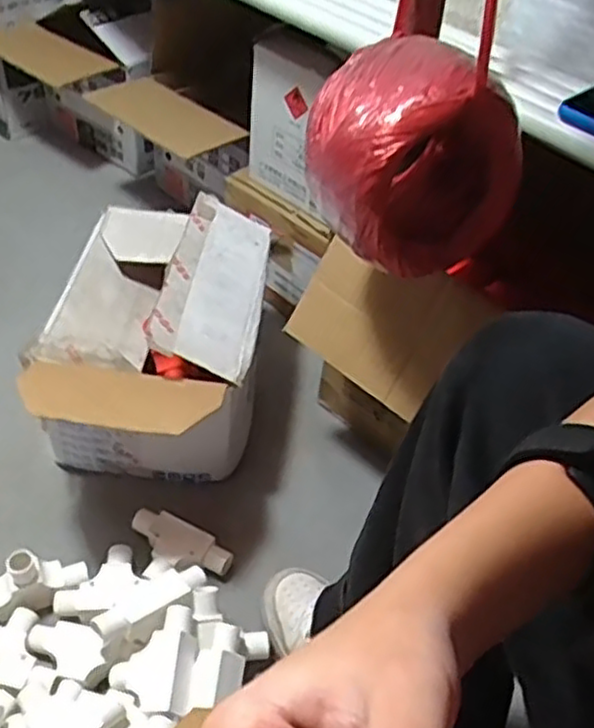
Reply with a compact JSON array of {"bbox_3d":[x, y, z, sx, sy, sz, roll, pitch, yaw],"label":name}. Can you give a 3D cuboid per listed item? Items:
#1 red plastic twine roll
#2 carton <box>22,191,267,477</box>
[{"bbox_3d":[0.087,-0.162,0.564,0.161,0.143,0.117,7,44,2],"label":"red plastic twine roll"},{"bbox_3d":[-0.159,0.003,0.847,0.223,0.216,0.358,6,44,1],"label":"carton"}]

